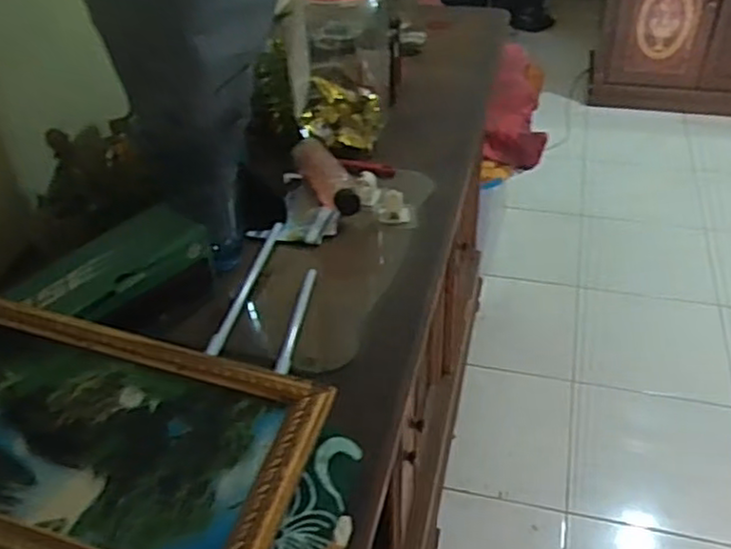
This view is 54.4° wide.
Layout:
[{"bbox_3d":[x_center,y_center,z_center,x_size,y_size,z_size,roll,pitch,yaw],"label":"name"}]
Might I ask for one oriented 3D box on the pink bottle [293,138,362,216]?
[{"bbox_3d":[-0.053,-0.135,0.941,0.047,0.047,0.151,-17,39,-22],"label":"pink bottle"}]

